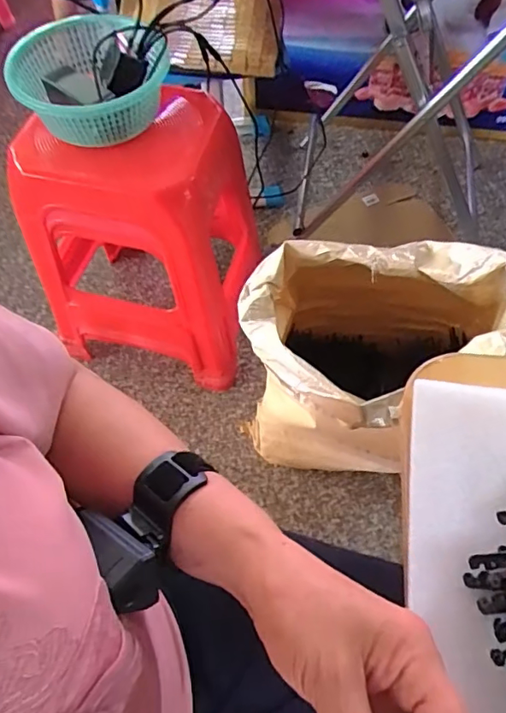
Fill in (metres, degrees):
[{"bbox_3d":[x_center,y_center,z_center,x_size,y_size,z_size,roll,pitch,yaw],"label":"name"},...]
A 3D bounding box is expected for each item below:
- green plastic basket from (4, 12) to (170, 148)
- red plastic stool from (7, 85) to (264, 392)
[{"bbox_3d":[-0.248,-0.444,0.832,0.236,0.088,0.262,1,61,3],"label":"green plastic basket"},{"bbox_3d":[-0.201,-0.221,1.035,0.362,0.485,0.320,8,61,6],"label":"red plastic stool"}]

